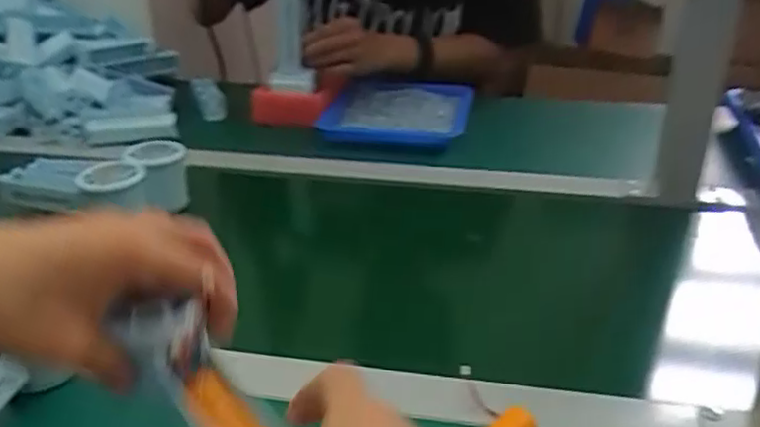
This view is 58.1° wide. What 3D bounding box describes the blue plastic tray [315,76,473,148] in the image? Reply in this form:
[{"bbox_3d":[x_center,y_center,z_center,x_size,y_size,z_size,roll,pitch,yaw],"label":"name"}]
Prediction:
[{"bbox_3d":[0.021,-0.136,0.901,0.187,0.027,0.225,5,29,6],"label":"blue plastic tray"}]

